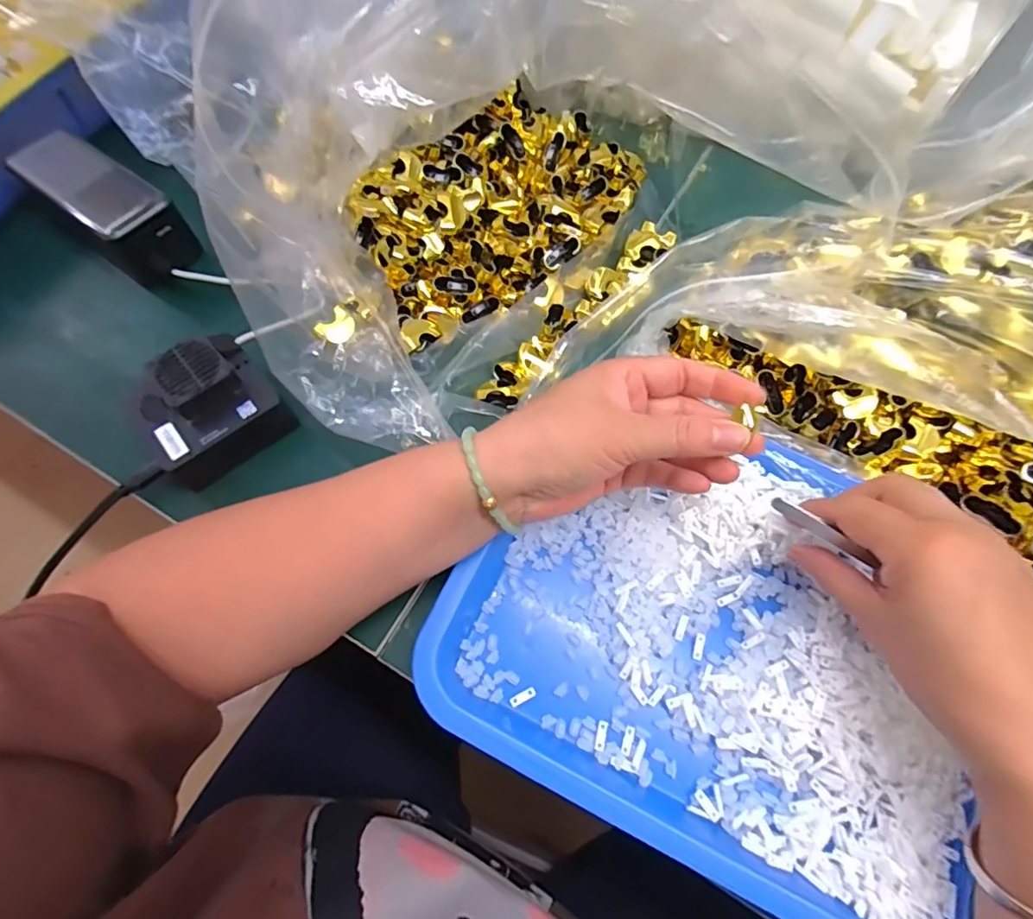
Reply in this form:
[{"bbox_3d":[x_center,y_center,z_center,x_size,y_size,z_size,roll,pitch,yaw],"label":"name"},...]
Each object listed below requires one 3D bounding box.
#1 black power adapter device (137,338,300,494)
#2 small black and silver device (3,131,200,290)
[{"bbox_3d":[-0.193,-0.032,0.336,0.079,0.050,0.065,-33,69,-6],"label":"black power adapter device"},{"bbox_3d":[-0.306,-0.188,0.395,0.137,0.052,0.060,37,70,14],"label":"small black and silver device"}]

